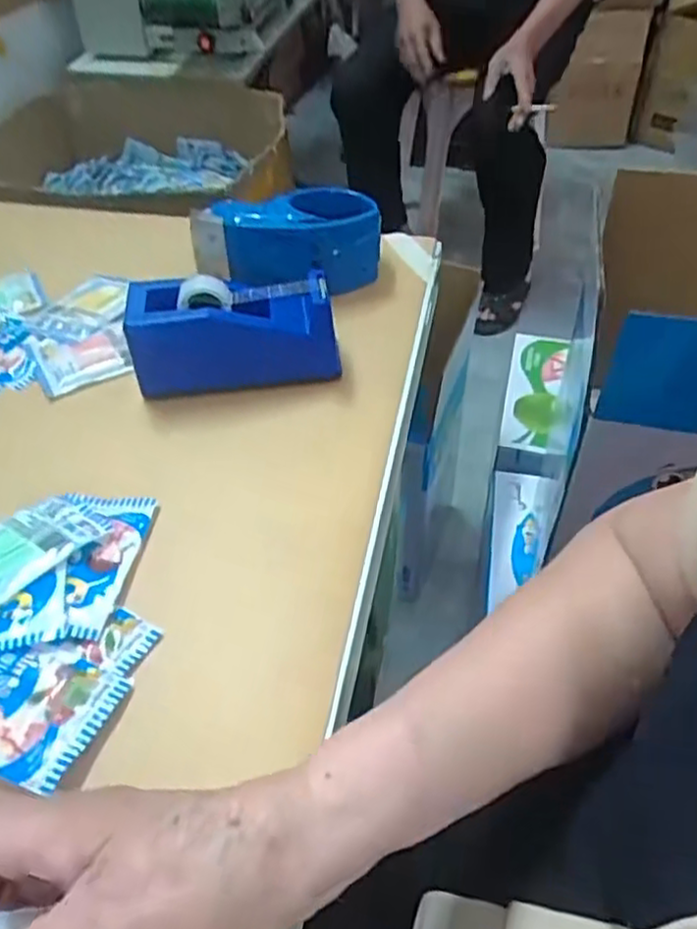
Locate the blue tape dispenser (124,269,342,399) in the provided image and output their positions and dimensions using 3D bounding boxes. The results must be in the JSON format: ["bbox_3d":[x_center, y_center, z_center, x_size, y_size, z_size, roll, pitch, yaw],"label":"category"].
[{"bbox_3d":[-0.083,-0.098,0.522,0.147,0.071,0.053,-4,47,-2],"label":"blue tape dispenser"}]

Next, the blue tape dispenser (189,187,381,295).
[{"bbox_3d":[-0.052,-0.188,0.610,0.154,0.078,0.078,-19,49,-16],"label":"blue tape dispenser"}]

